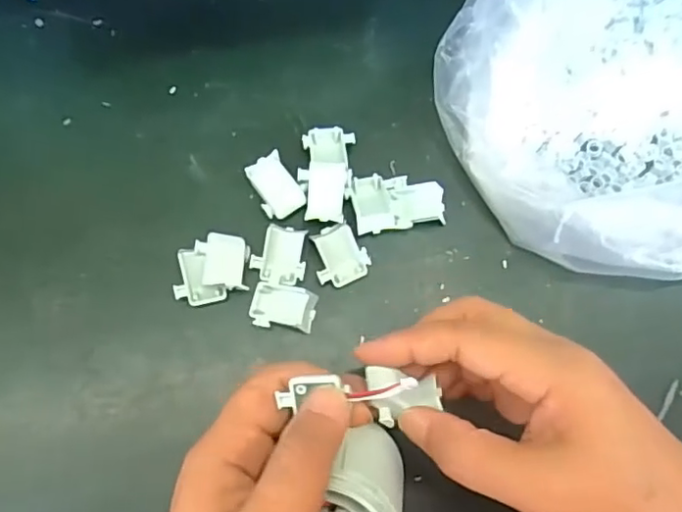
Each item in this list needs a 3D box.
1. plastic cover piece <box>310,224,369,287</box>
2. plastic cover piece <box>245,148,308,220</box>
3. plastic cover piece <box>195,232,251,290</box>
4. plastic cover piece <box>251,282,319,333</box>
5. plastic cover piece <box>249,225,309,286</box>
[{"bbox_3d":[-0.001,0.000,0.331,0.029,0.008,0.031,-26,78,-7],"label":"plastic cover piece"},{"bbox_3d":[-0.035,-0.039,0.340,0.025,0.008,0.034,-29,79,-8],"label":"plastic cover piece"},{"bbox_3d":[-0.064,0.002,0.327,0.028,0.006,0.028,6,76,0],"label":"plastic cover piece"},{"bbox_3d":[-0.031,0.027,0.324,0.033,0.005,0.023,8,76,1],"label":"plastic cover piece"},{"bbox_3d":[-0.033,-0.002,0.329,0.029,0.005,0.033,10,76,1],"label":"plastic cover piece"}]

